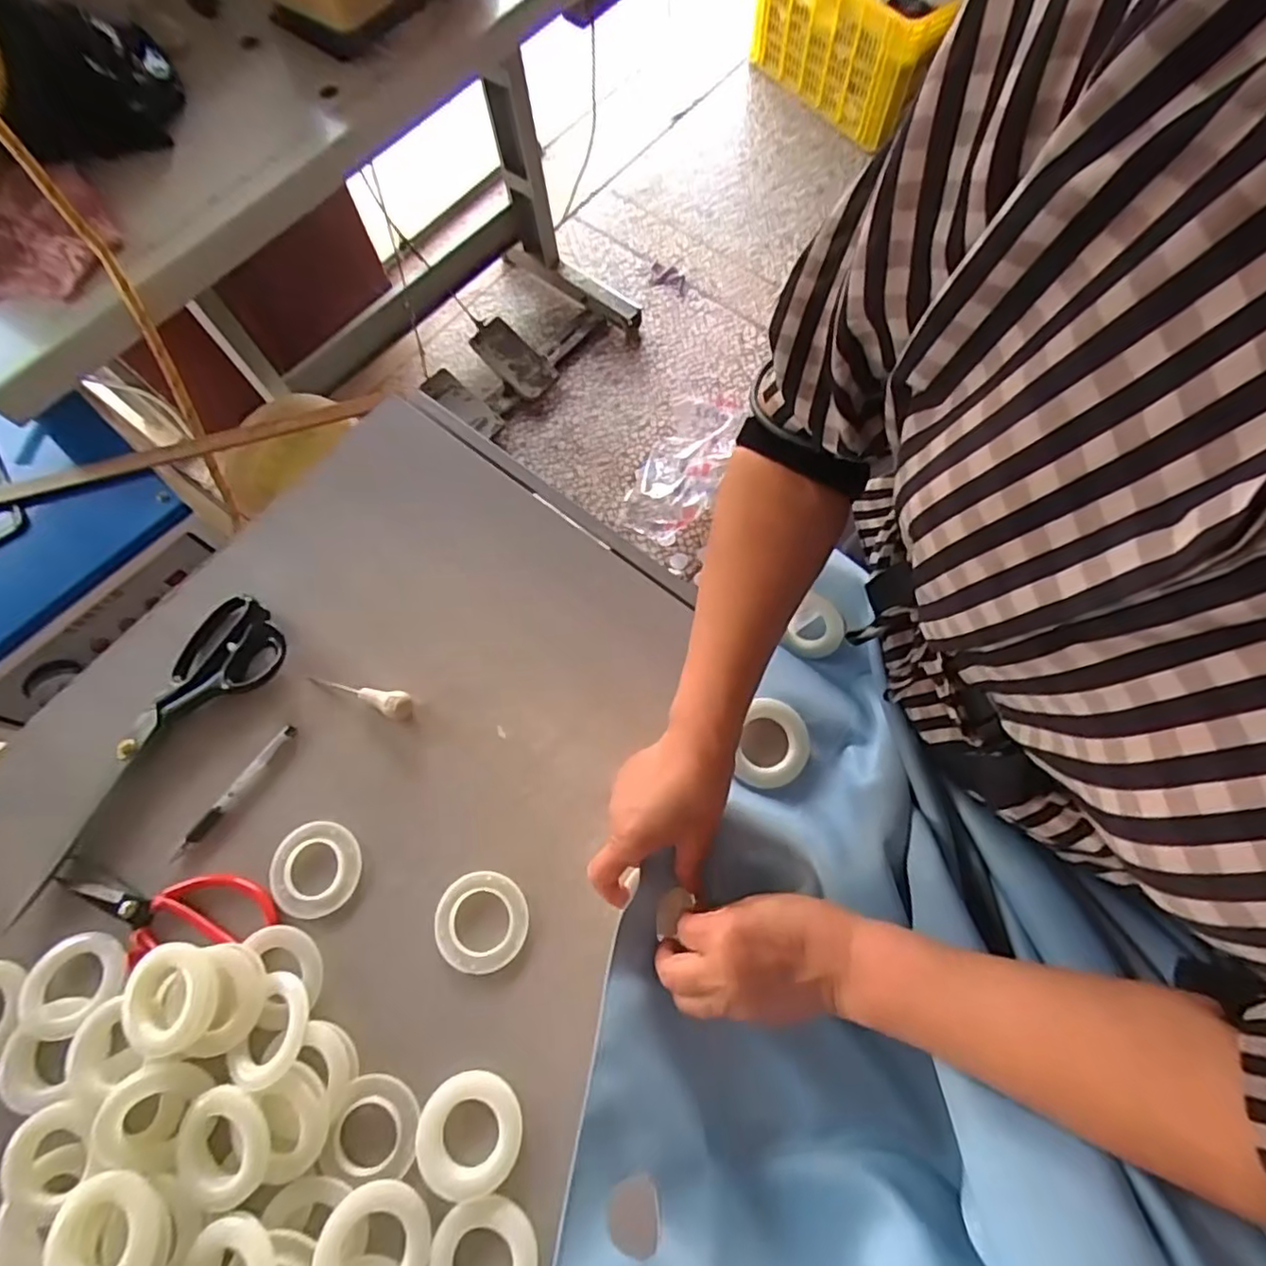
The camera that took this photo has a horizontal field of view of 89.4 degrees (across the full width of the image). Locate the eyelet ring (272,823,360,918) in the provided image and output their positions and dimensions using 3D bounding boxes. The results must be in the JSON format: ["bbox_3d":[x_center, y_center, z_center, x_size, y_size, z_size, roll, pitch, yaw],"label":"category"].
[{"bbox_3d":[-0.250,0.186,0.505,0.067,0.007,0.069,-1,71,2],"label":"eyelet ring"}]

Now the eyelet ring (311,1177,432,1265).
[{"bbox_3d":[-0.168,0.400,0.414,0.068,0.006,0.069,10,55,-14],"label":"eyelet ring"}]

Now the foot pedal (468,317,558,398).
[{"bbox_3d":[-0.308,-0.704,1.636,0.227,0.051,0.111,42,77,-4],"label":"foot pedal"}]

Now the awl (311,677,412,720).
[{"bbox_3d":[-0.230,0.047,0.540,0.094,0.017,0.022,21,73,9],"label":"awl"}]

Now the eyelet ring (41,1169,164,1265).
[{"bbox_3d":[-0.340,0.388,0.413,0.063,0.029,0.064,-1,71,2],"label":"eyelet ring"}]

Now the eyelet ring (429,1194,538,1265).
[{"bbox_3d":[-0.098,0.411,0.416,0.068,0.005,0.072,-1,71,2],"label":"eyelet ring"}]

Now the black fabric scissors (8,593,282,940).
[{"bbox_3d":[-0.415,0.083,0.533,0.092,0.022,0.276,40,77,14],"label":"black fabric scissors"}]

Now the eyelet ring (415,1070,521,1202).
[{"bbox_3d":[-0.113,0.344,0.440,0.068,0.011,0.069,-1,71,2],"label":"eyelet ring"}]

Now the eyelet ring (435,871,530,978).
[{"bbox_3d":[-0.115,0.219,0.488,0.069,0.006,0.069,-1,71,2],"label":"eyelet ring"}]

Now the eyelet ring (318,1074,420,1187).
[{"bbox_3d":[-0.180,0.345,0.444,0.060,0.009,0.061,-1,71,2],"label":"eyelet ring"}]

